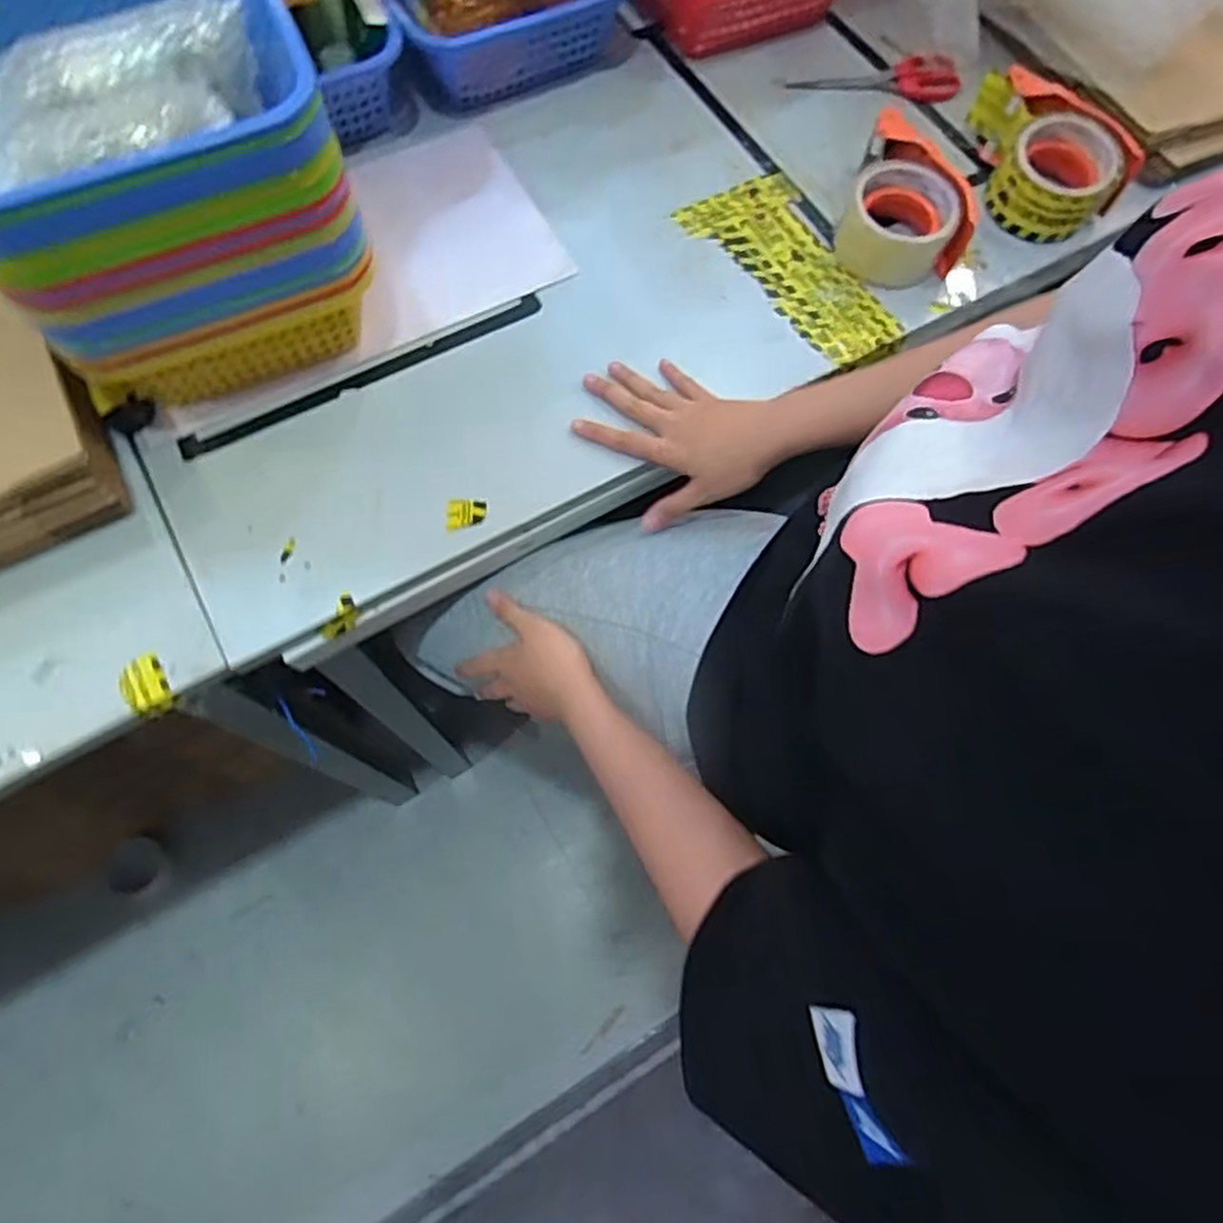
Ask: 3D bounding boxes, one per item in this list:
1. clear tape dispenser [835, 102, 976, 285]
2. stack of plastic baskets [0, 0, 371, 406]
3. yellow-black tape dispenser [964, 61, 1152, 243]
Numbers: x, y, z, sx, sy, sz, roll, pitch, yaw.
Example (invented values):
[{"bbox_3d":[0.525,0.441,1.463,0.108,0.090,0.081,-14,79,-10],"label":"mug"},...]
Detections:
[{"bbox_3d":[0.259,-0.349,0.658,0.105,0.059,0.127,21,70,7],"label":"clear tape dispenser"},{"bbox_3d":[-0.302,-0.291,0.536,0.216,0.221,0.217,-22,71,-9],"label":"stack of plastic baskets"},{"bbox_3d":[0.376,-0.398,0.674,0.149,0.062,0.113,31,72,10],"label":"yellow-black tape dispenser"}]

